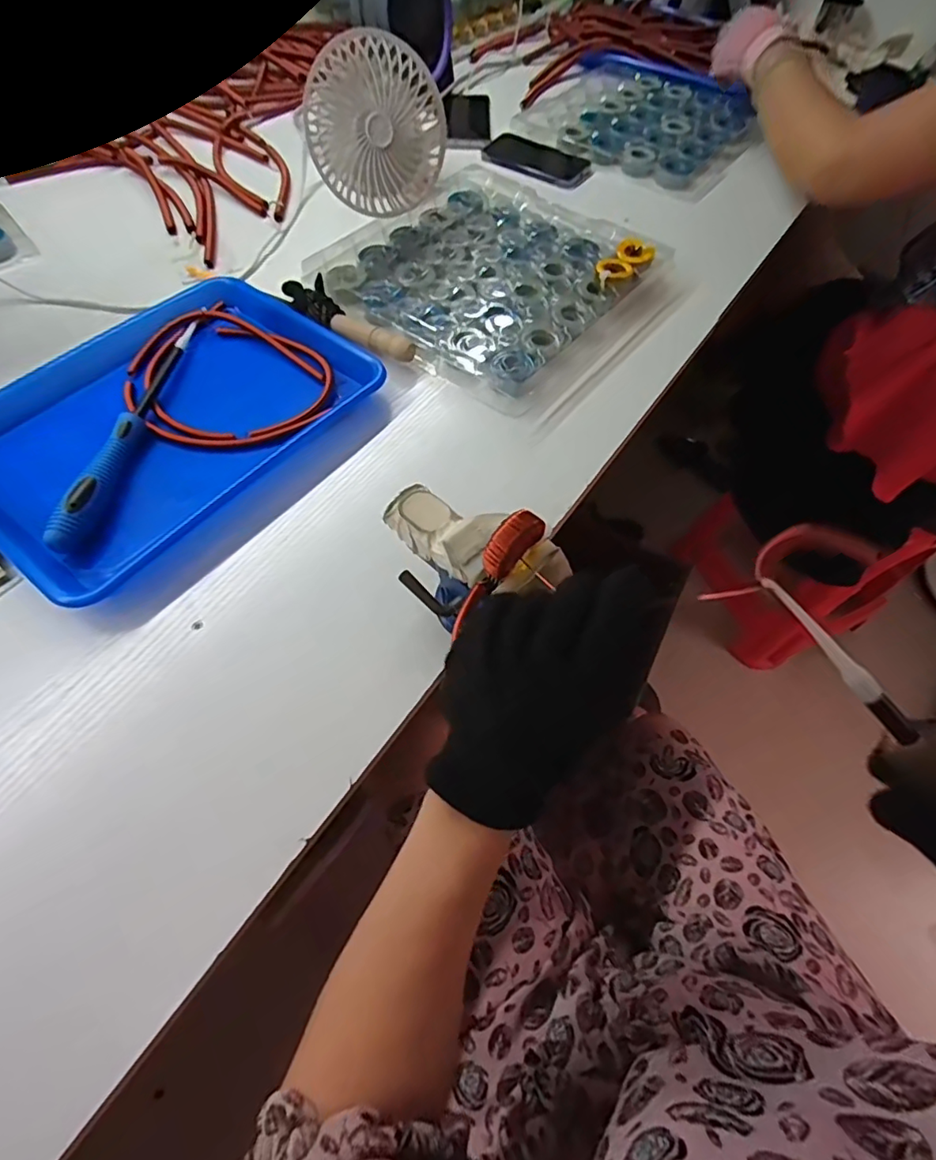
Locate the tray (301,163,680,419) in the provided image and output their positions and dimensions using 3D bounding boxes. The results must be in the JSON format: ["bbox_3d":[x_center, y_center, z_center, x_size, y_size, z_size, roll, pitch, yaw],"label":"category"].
[{"bbox_3d":[0.029,-0.341,0.595,0.313,0.029,0.300,36,67,17],"label":"tray"}]

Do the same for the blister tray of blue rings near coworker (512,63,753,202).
[{"bbox_3d":[0.267,-0.715,0.834,0.326,0.028,0.311,35,64,16],"label":"blister tray of blue rings near coworker"}]

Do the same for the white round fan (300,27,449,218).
[{"bbox_3d":[-0.096,-0.471,0.562,0.147,0.144,0.065,-11,39,-5],"label":"white round fan"}]

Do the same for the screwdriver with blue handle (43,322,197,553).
[{"bbox_3d":[-0.295,-0.139,0.469,0.023,0.027,0.269,3,61,1],"label":"screwdriver with blue handle"}]

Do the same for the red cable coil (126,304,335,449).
[{"bbox_3d":[-0.236,-0.197,0.515,0.203,0.013,0.165,37,67,18],"label":"red cable coil"}]

